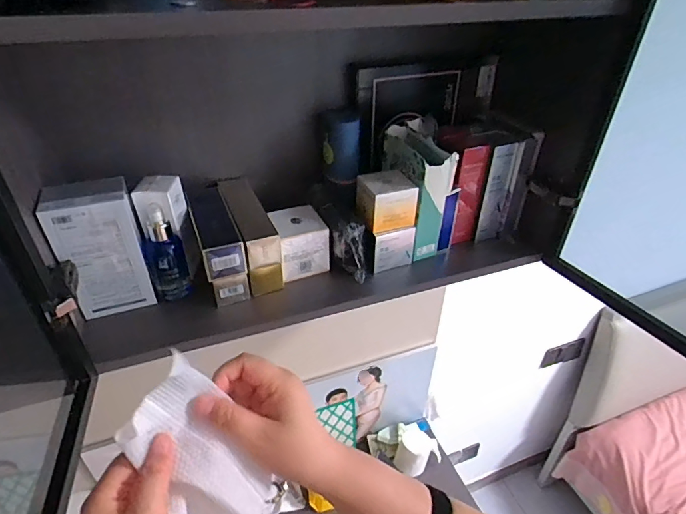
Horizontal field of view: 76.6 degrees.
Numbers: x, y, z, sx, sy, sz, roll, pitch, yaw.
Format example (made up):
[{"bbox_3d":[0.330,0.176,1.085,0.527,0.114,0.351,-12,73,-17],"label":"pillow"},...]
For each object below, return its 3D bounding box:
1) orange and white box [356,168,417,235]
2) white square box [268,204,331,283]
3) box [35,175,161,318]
[{"bbox_3d":[0.062,-0.086,0.646,0.075,0.071,0.069,-13,38,-19],"label":"orange and white box"},{"bbox_3d":[-0.067,-0.023,0.661,0.076,0.078,0.080,-12,37,-18],"label":"white square box"},{"bbox_3d":[-0.304,-0.009,0.555,0.097,0.173,0.060,-17,39,-24],"label":"box"}]

